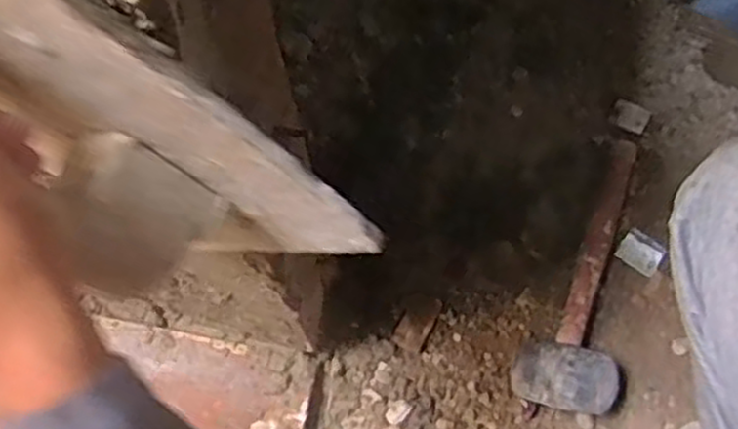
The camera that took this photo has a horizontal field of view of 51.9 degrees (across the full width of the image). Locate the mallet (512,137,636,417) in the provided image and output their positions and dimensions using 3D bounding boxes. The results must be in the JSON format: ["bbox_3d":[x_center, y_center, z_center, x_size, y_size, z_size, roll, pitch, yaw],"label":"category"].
[{"bbox_3d":[0.234,0.056,0.735,0.091,0.077,0.301,26,71,13],"label":"mallet"}]

